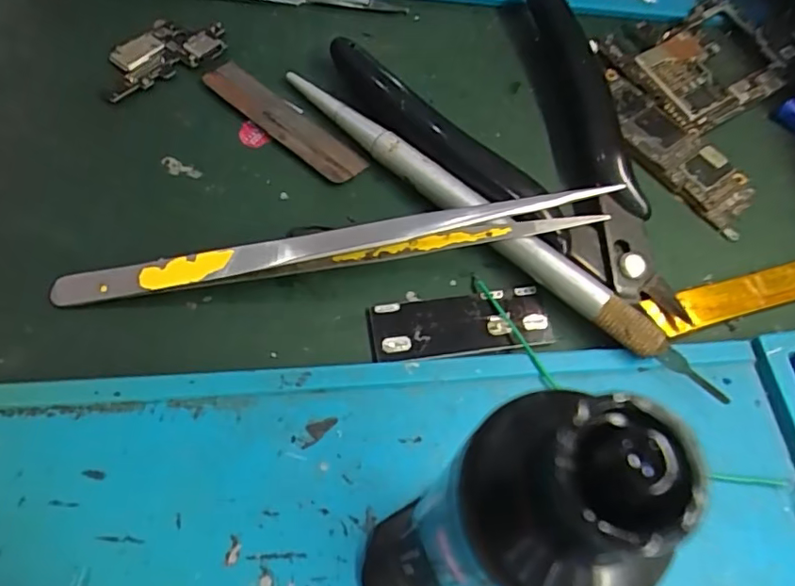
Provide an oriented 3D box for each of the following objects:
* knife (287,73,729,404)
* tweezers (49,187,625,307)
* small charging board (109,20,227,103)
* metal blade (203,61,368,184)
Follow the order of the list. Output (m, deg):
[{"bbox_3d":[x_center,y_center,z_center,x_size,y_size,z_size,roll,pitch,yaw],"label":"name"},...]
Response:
[{"bbox_3d":[0.020,-0.020,0.148,0.011,0.011,0.138,-40,70,-22],"label":"knife"},{"bbox_3d":[-0.016,-0.011,0.134,0.130,0.022,0.008,-4,61,-5],"label":"tweezers"},{"bbox_3d":[-0.073,-0.075,0.175,0.037,0.004,0.023,-27,67,-17],"label":"small charging board"},{"bbox_3d":[-0.033,-0.051,0.166,0.057,0.004,0.013,36,65,17],"label":"metal blade"}]

